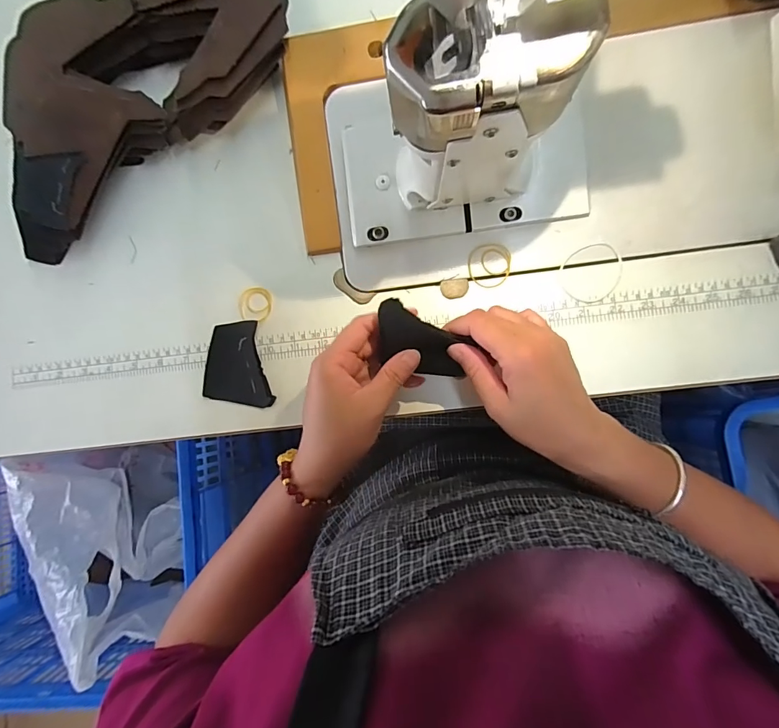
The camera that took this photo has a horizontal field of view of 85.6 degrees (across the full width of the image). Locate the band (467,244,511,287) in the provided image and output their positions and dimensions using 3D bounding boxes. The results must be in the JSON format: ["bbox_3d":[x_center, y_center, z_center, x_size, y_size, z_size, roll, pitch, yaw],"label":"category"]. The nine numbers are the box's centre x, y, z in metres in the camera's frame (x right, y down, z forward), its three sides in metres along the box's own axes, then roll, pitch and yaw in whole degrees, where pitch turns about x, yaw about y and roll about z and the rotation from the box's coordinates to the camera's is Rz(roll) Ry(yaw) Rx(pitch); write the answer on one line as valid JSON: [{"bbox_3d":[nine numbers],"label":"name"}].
[{"bbox_3d":[0.087,-0.085,0.363,0.036,0.004,0.037,-1,85,6],"label":"band"}]

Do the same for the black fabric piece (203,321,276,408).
[{"bbox_3d":[-0.137,0.000,0.381,0.062,0.005,0.075,-2,85,6],"label":"black fabric piece"}]

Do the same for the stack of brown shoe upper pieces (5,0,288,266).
[{"bbox_3d":[-0.246,-0.256,0.381,0.318,0.058,0.173,-39,82,2],"label":"stack of brown shoe upper pieces"}]

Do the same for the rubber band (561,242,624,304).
[{"bbox_3d":[0.171,-0.076,0.355,0.051,0.004,0.048,-1,85,6],"label":"rubber band"}]

